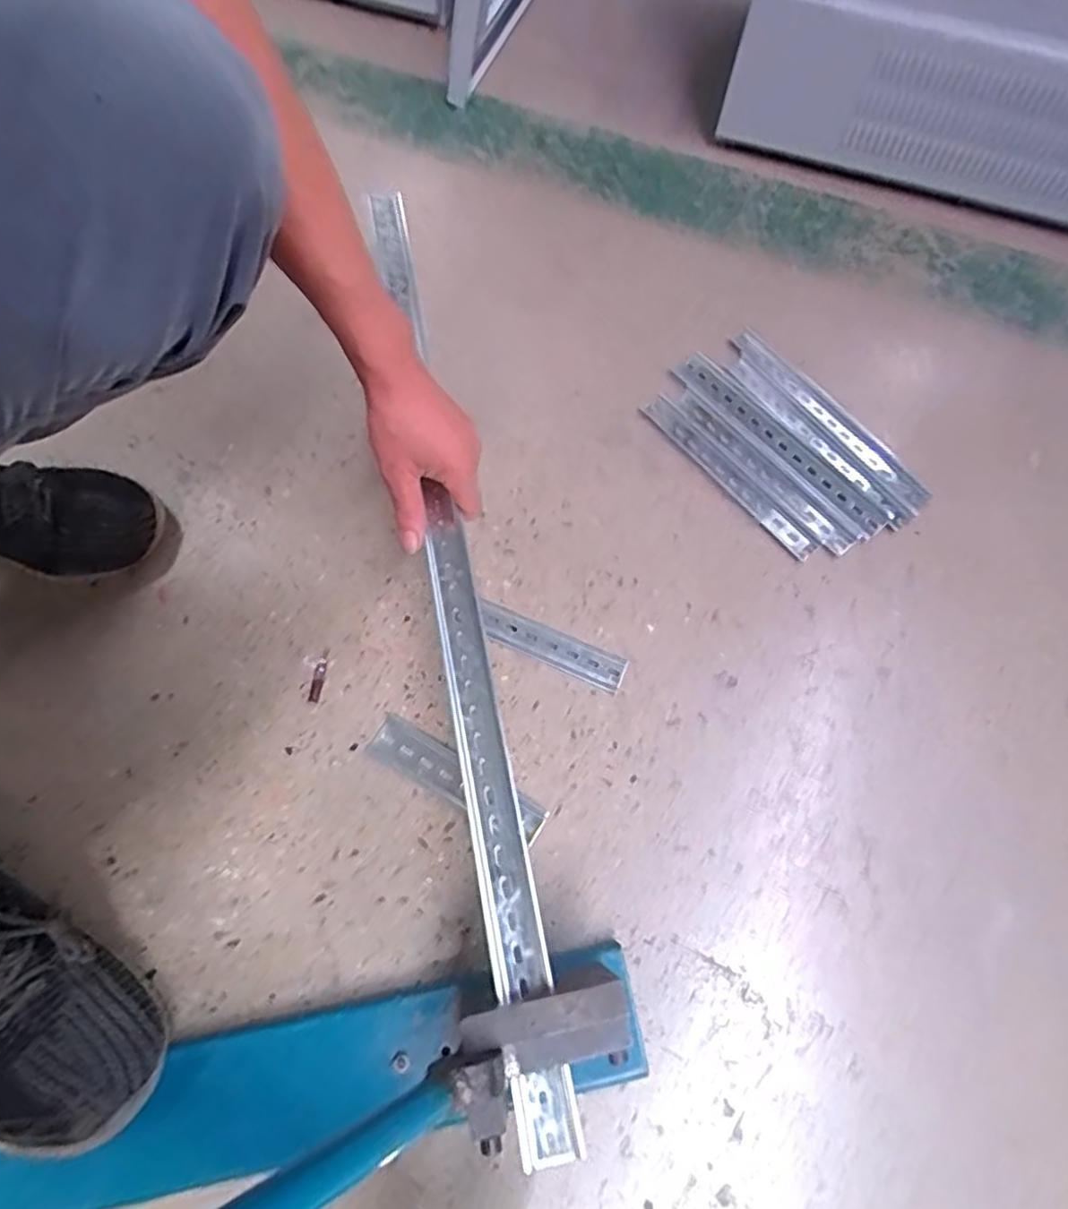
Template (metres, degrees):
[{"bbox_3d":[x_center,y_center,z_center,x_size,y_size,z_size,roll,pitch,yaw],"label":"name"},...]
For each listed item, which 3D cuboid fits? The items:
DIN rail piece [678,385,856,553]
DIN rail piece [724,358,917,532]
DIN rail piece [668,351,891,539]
[{"bbox_3d":[0.236,-0.141,0.678,0.034,0.004,0.233,-36,73,-17],"label":"DIN rail piece"},{"bbox_3d":[0.297,-0.174,0.687,0.036,0.008,0.247,-34,72,-16],"label":"DIN rail piece"},{"bbox_3d":[0.254,-0.173,0.679,0.043,0.009,0.267,-39,73,-17],"label":"DIN rail piece"}]

